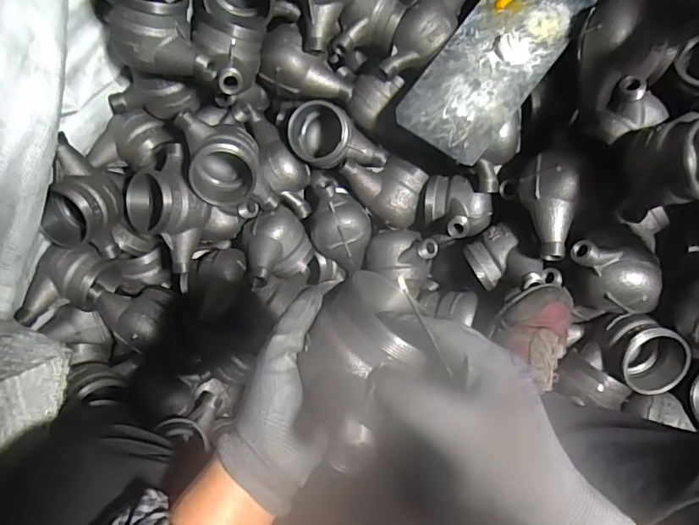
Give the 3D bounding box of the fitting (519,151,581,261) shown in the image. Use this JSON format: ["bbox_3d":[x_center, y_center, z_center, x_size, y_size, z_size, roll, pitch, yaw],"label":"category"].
[{"bbox_3d":[0.227,-0.064,0.559,0.059,0.057,0.120,-3,86,-2],"label":"fitting"}]

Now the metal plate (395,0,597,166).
[{"bbox_3d":[0.160,-0.231,0.578,0.117,0.010,0.229,38,91,19],"label":"metal plate"}]

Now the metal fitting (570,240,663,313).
[{"bbox_3d":[0.287,0.017,0.547,0.099,0.068,0.060,2,64,1],"label":"metal fitting"}]

